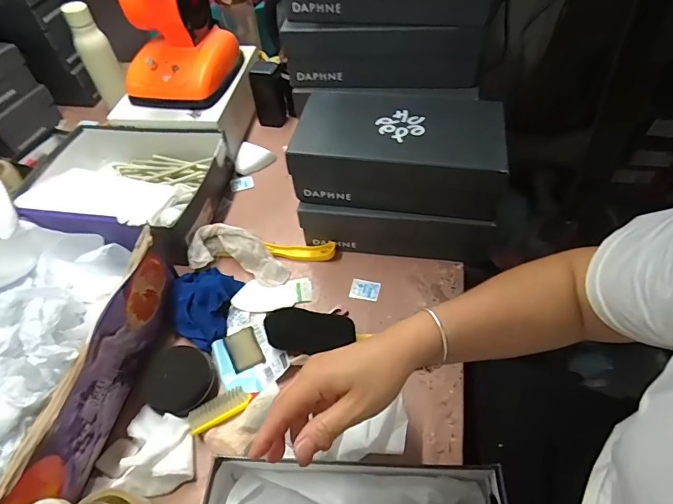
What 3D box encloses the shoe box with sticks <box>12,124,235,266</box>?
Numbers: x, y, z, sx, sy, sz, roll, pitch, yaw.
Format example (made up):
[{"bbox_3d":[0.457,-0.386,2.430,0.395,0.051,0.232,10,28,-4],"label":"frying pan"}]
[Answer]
[{"bbox_3d":[-0.380,-0.135,0.783,0.357,0.094,0.244,13,54,13],"label":"shoe box with sticks"}]

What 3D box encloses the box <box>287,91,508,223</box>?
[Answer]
[{"bbox_3d":[0.094,-0.159,0.651,0.294,0.100,0.173,8,53,9],"label":"box"}]

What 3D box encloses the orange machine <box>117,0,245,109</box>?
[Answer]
[{"bbox_3d":[-0.308,-0.409,0.792,0.202,0.197,0.188,-3,52,0],"label":"orange machine"}]

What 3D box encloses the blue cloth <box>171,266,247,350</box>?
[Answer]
[{"bbox_3d":[-0.208,0.074,0.634,0.093,0.046,0.130,6,52,8],"label":"blue cloth"}]

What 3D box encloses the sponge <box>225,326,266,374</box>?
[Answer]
[{"bbox_3d":[-0.133,0.140,0.610,0.043,0.012,0.059,-21,54,-13],"label":"sponge"}]

